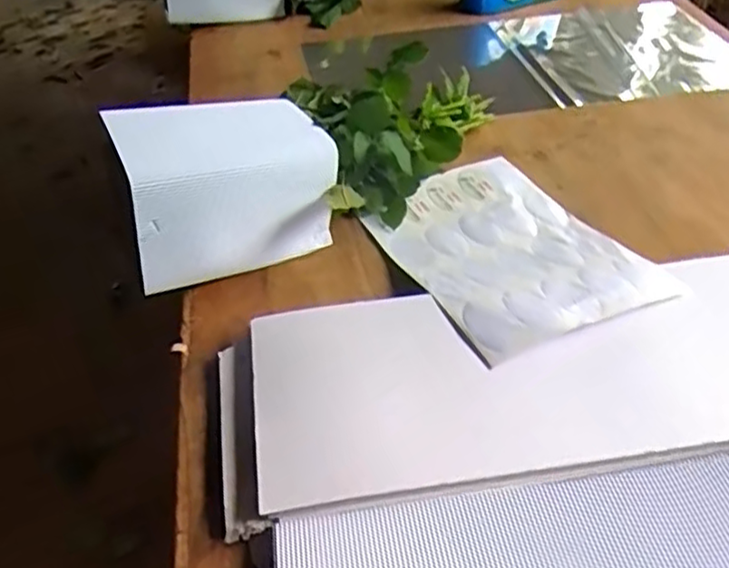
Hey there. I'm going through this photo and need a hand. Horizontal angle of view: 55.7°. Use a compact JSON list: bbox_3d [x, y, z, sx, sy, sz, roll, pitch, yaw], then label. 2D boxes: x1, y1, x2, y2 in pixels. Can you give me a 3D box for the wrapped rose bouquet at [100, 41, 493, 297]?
[{"bbox_3d":[-0.045,-0.155,0.771,0.449,0.135,0.195,-22,43,-18],"label":"wrapped rose bouquet"}]

